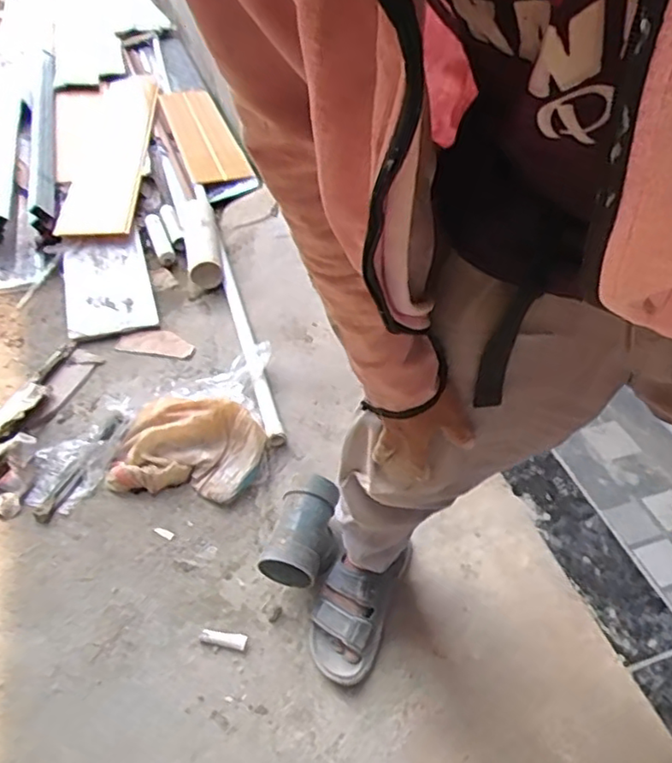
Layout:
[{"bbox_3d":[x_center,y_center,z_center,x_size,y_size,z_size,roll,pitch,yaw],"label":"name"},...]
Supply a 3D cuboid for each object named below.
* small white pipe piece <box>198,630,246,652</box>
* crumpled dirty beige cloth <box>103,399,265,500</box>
[{"bbox_3d":[-0.179,0.410,0.997,0.073,0.008,0.025,9,43,8],"label":"small white pipe piece"},{"bbox_3d":[-0.291,0.123,1.235,0.272,0.068,0.223,7,43,6],"label":"crumpled dirty beige cloth"}]

